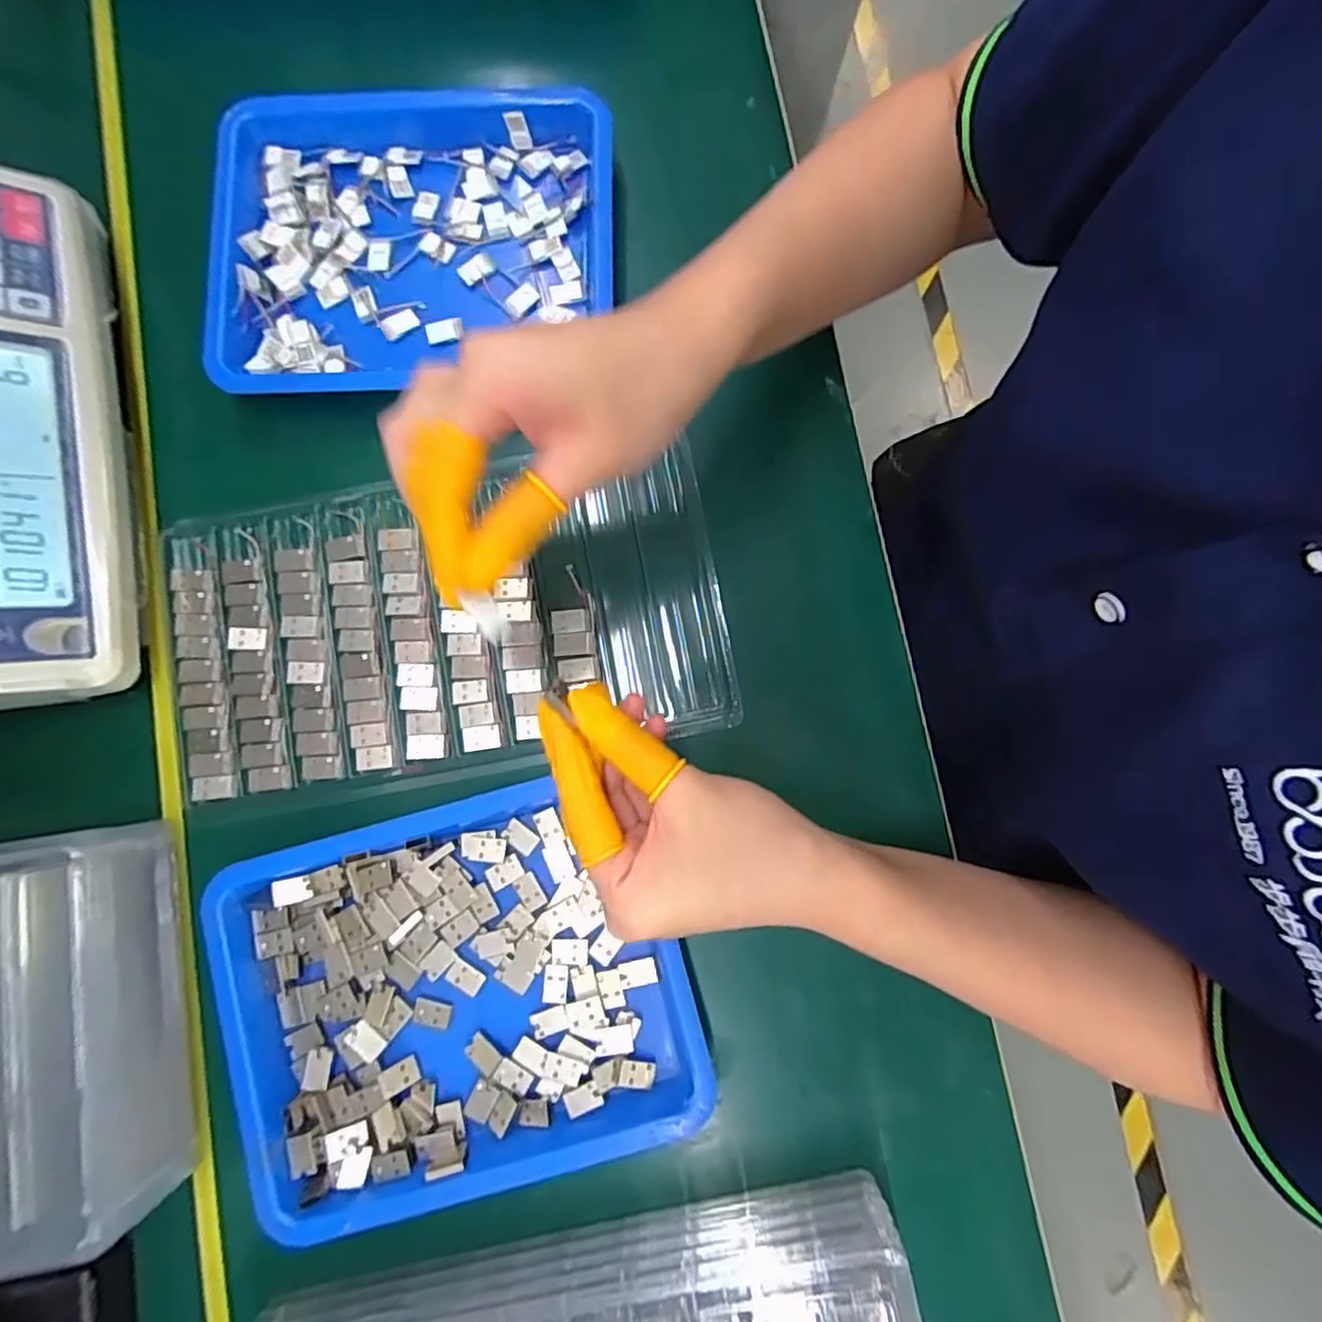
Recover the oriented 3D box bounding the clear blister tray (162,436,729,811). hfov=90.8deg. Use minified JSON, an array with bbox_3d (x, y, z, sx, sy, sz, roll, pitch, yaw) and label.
[{"bbox_3d":[-0.113,-0.023,0.347,0.288,0.015,0.151,-8,83,0],"label":"clear blister tray"}]

